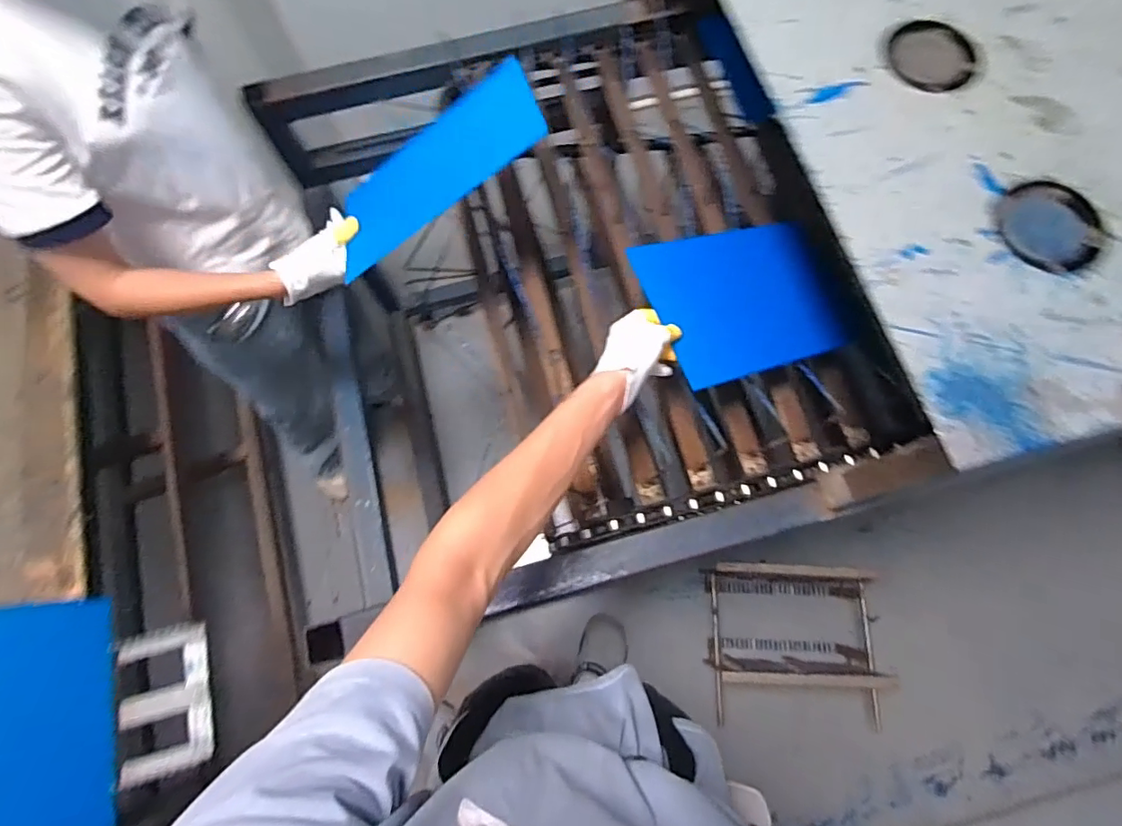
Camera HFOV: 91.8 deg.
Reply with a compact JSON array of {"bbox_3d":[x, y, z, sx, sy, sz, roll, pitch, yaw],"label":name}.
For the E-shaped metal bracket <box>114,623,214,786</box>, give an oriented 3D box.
[{"bbox_3d":[-0.539,0.376,0.743,0.104,0.044,0.156,-12,73,-2],"label":"E-shaped metal bracket"}]

